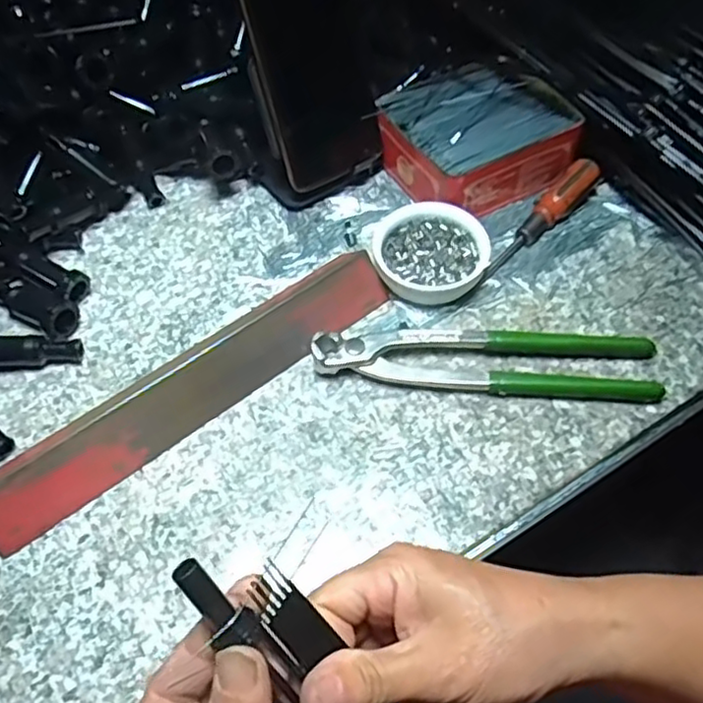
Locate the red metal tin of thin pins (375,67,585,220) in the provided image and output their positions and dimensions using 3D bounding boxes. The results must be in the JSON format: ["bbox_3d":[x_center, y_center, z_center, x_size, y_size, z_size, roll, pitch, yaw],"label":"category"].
[{"bbox_3d":[0.089,-0.153,0.488,0.121,0.043,0.104,-28,59,-17],"label":"red metal tin of thin pins"}]

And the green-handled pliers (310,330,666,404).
[{"bbox_3d":[0.078,0.004,0.397,0.196,0.016,0.045,1,55,2],"label":"green-handled pliers"}]

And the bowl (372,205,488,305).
[{"bbox_3d":[0.049,-0.063,0.438,0.069,0.026,0.069,0,55,1],"label":"bowl"}]

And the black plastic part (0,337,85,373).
[{"bbox_3d":[-0.195,0.002,0.402,0.065,0.021,0.015,-4,55,-2],"label":"black plastic part"}]

